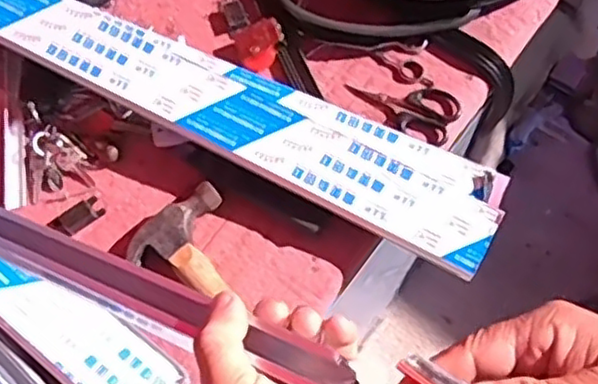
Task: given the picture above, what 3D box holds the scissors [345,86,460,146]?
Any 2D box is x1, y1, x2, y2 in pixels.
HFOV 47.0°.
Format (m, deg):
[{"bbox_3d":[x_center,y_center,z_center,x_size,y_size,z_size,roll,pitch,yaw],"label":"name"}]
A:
[{"bbox_3d":[0.101,-0.086,0.682,0.109,0.011,0.058,24,69,12],"label":"scissors"}]

